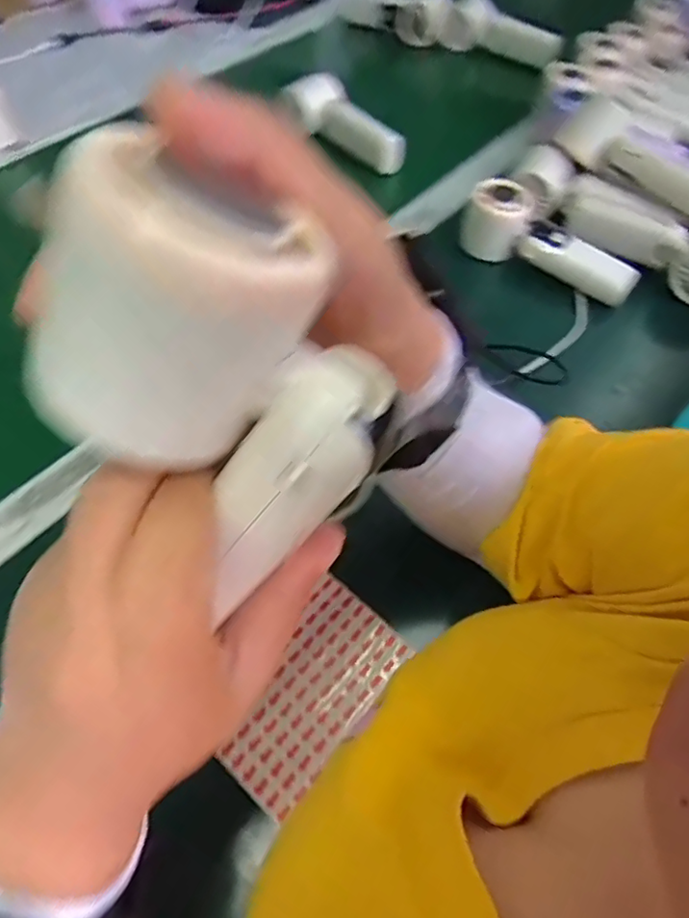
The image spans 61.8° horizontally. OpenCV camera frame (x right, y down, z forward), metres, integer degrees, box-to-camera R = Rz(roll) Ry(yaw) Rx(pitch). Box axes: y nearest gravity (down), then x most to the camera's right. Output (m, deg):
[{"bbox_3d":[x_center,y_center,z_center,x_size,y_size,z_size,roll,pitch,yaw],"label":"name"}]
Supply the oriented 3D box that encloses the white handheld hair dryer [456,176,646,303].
[{"bbox_3d":[0.191,-0.202,0.539,0.166,0.053,0.048,31,61,18],"label":"white handheld hair dryer"}]

